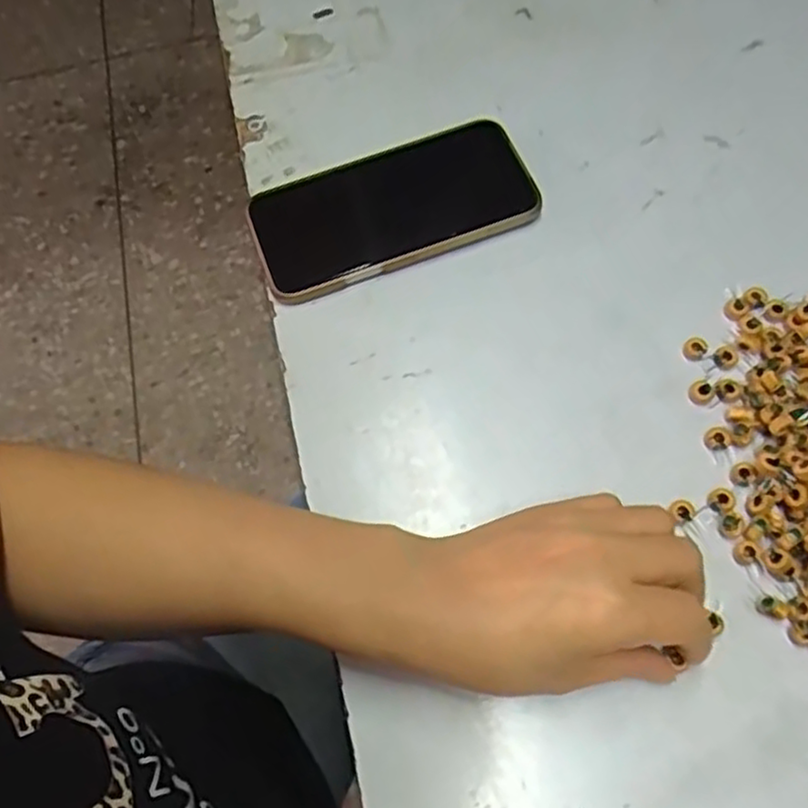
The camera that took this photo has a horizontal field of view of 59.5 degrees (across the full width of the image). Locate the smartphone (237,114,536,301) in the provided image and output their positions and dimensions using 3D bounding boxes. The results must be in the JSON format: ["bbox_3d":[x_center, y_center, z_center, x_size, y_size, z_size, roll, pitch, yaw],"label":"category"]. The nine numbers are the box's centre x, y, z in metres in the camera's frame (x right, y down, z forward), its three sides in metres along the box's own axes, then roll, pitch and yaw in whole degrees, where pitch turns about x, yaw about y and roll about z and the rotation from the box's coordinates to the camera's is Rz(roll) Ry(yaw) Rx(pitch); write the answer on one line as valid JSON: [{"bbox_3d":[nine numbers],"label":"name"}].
[{"bbox_3d":[-0.006,-0.113,0.411,0.161,0.012,0.078,-19,67,-5],"label":"smartphone"}]

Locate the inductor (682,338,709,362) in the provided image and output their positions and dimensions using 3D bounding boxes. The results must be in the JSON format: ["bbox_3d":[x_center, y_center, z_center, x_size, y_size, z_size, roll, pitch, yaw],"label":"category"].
[{"bbox_3d":[0.153,-0.029,0.371,0.012,0.004,0.012,-1,66,2],"label":"inductor"}]

